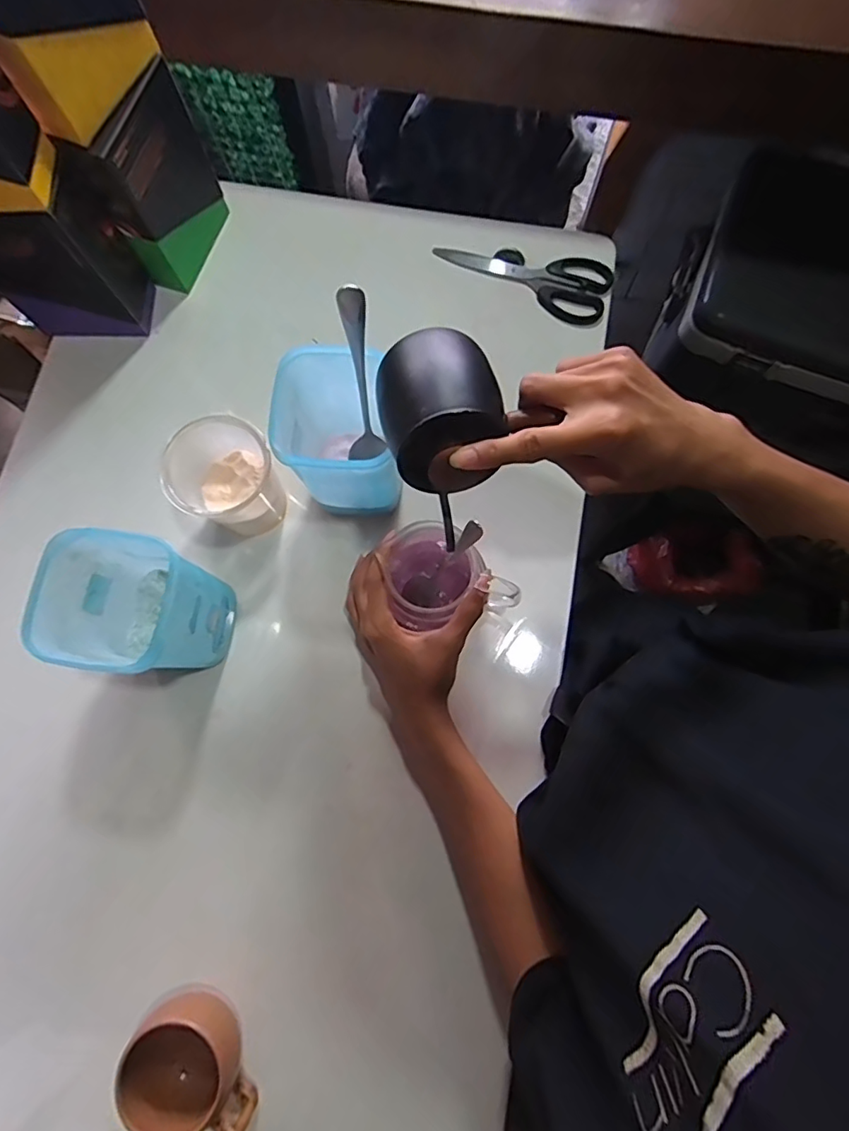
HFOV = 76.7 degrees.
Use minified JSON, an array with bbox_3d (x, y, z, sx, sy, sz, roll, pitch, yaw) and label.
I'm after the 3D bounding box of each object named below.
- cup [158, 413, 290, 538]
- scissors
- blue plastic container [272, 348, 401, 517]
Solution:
[{"bbox_3d":[-0.181,-0.079,0.491,0.087,0.106,0.081,0,77,1],"label":"cup"},{"bbox_3d":[0.105,-0.317,0.585,0.190,0.009,0.070,17,78,5],"label":"scissors"},{"bbox_3d":[-0.076,-0.108,0.476,0.081,0.150,0.090,6,78,2],"label":"blue plastic container"}]

